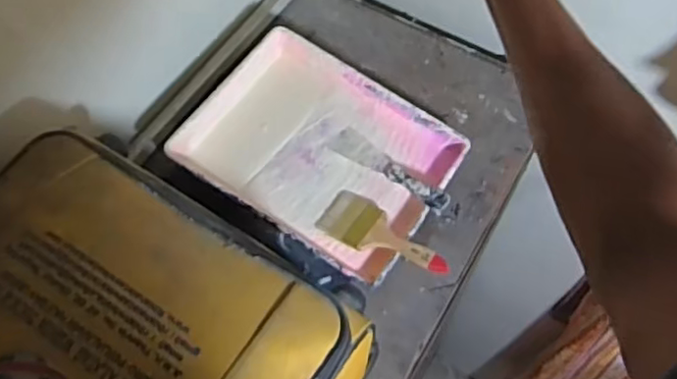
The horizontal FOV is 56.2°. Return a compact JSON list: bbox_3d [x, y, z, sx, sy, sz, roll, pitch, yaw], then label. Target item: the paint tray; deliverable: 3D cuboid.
[{"bbox_3d":[-0.027,-0.057,0.948,0.371,0.068,0.284,28,64,15],"label":"paint tray"}]

